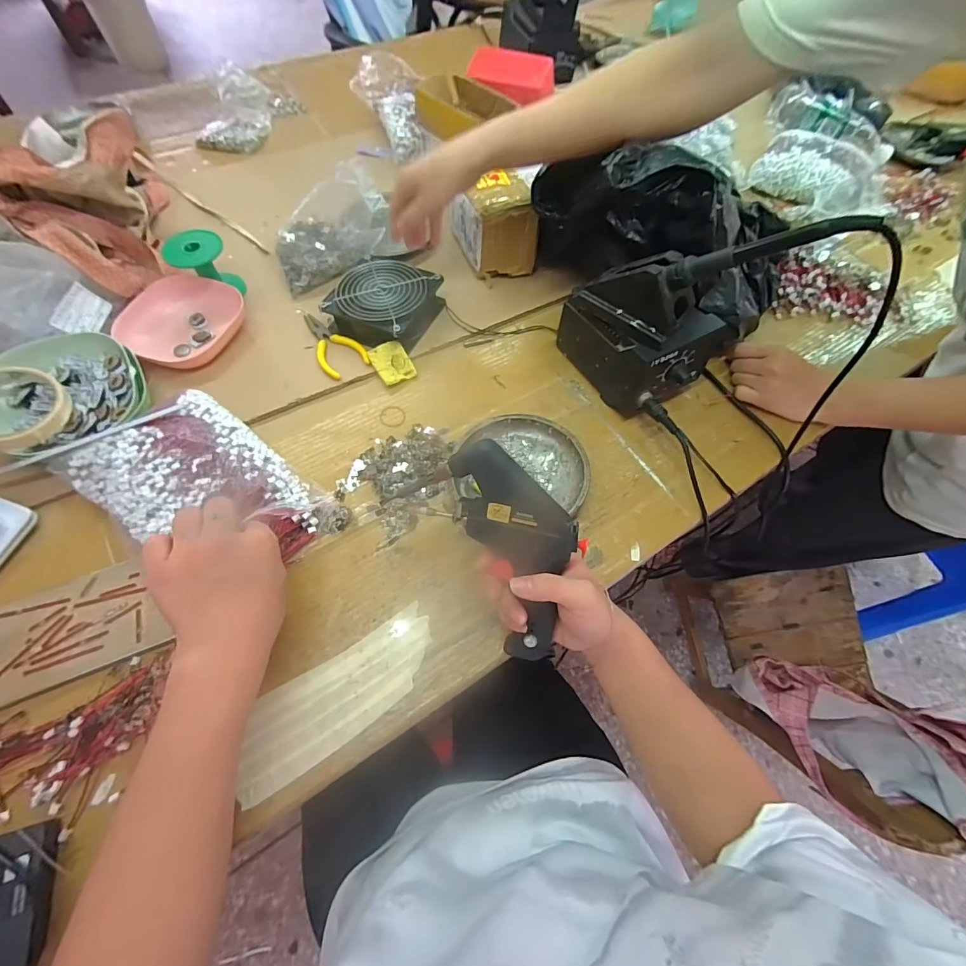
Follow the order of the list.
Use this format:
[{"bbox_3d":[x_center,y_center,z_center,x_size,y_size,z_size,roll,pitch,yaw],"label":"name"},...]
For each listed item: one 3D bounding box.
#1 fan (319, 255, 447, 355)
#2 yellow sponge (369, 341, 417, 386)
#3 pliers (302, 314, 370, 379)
[{"bbox_3d":[-0.126,-0.228,0.542,0.127,0.047,0.117,19,65,7],"label":"fan"},{"bbox_3d":[-0.113,-0.150,0.527,0.043,0.006,0.052,-30,87,-8],"label":"yellow sponge"},{"bbox_3d":[-0.194,-0.184,0.540,0.056,0.008,0.122,-28,68,-15],"label":"pliers"}]

